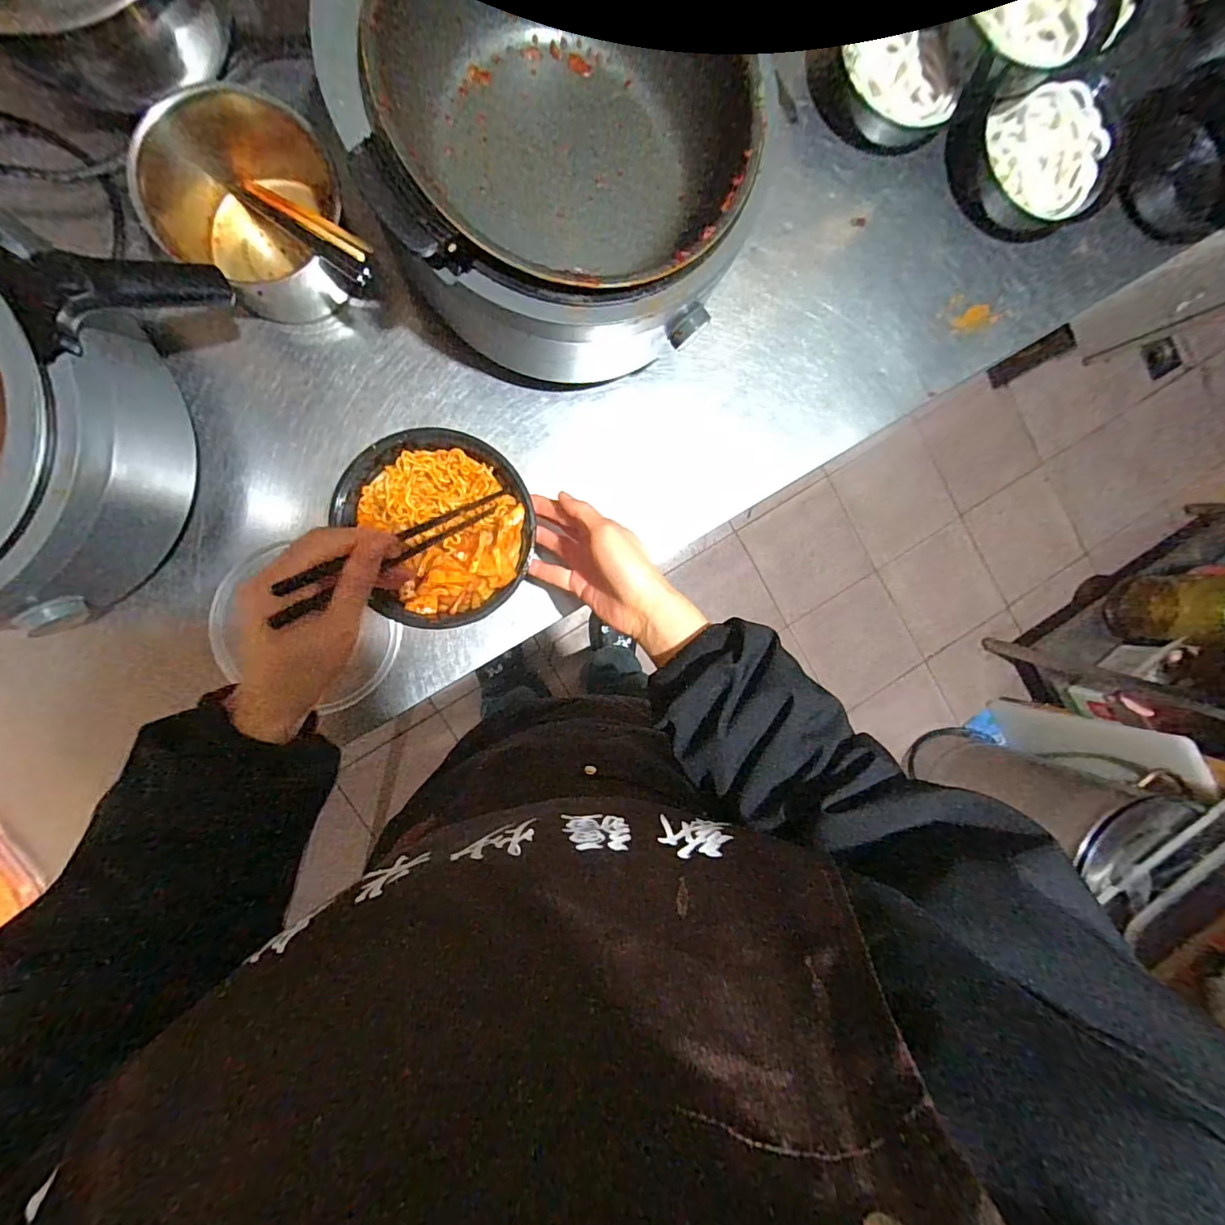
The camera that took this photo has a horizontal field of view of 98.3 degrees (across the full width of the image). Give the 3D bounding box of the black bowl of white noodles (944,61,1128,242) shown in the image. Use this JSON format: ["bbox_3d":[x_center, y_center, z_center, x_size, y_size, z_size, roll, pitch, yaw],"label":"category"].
[{"bbox_3d":[0.462,-0.494,0.581,0.173,0.068,0.143,-16,95,-6],"label":"black bowl of white noodles"}]

